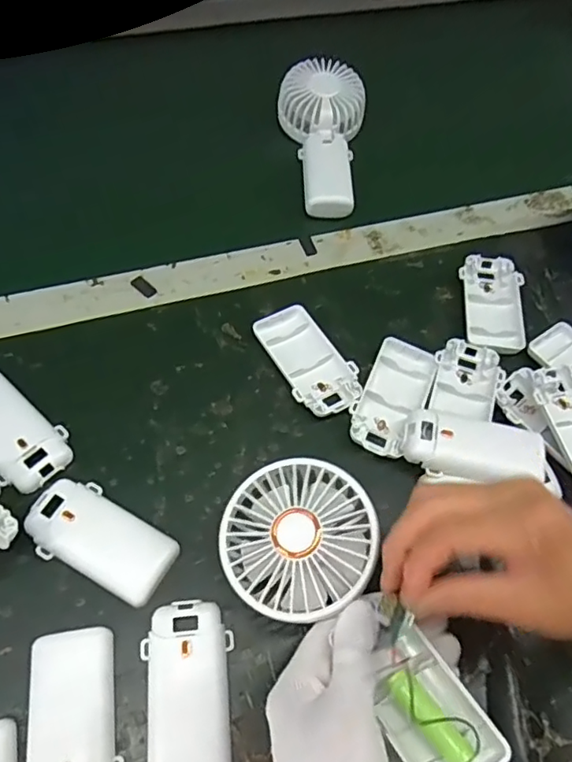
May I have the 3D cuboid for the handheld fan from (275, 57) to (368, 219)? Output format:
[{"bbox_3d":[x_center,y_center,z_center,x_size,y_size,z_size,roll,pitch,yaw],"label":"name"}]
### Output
[{"bbox_3d":[0.031,-0.238,0.571,0.085,0.069,0.174,7,58,1],"label":"handheld fan"}]

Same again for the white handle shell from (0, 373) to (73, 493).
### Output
[{"bbox_3d":[-0.191,0.031,0.395,0.050,0.013,0.101,-37,67,-23],"label":"white handle shell"}]

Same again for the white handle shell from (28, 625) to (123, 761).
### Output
[{"bbox_3d":[-0.116,0.184,0.309,0.047,0.011,0.093,-9,59,-9],"label":"white handle shell"}]

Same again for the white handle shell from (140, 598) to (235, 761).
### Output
[{"bbox_3d":[-0.054,0.173,0.321,0.047,0.017,0.093,-5,59,-6],"label":"white handle shell"}]

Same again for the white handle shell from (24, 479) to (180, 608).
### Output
[{"bbox_3d":[-0.116,0.098,0.359,0.092,0.014,0.047,28,61,13],"label":"white handle shell"}]

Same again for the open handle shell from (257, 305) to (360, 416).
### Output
[{"bbox_3d":[0.016,-0.015,0.434,0.048,0.013,0.096,-23,62,-17],"label":"open handle shell"}]

